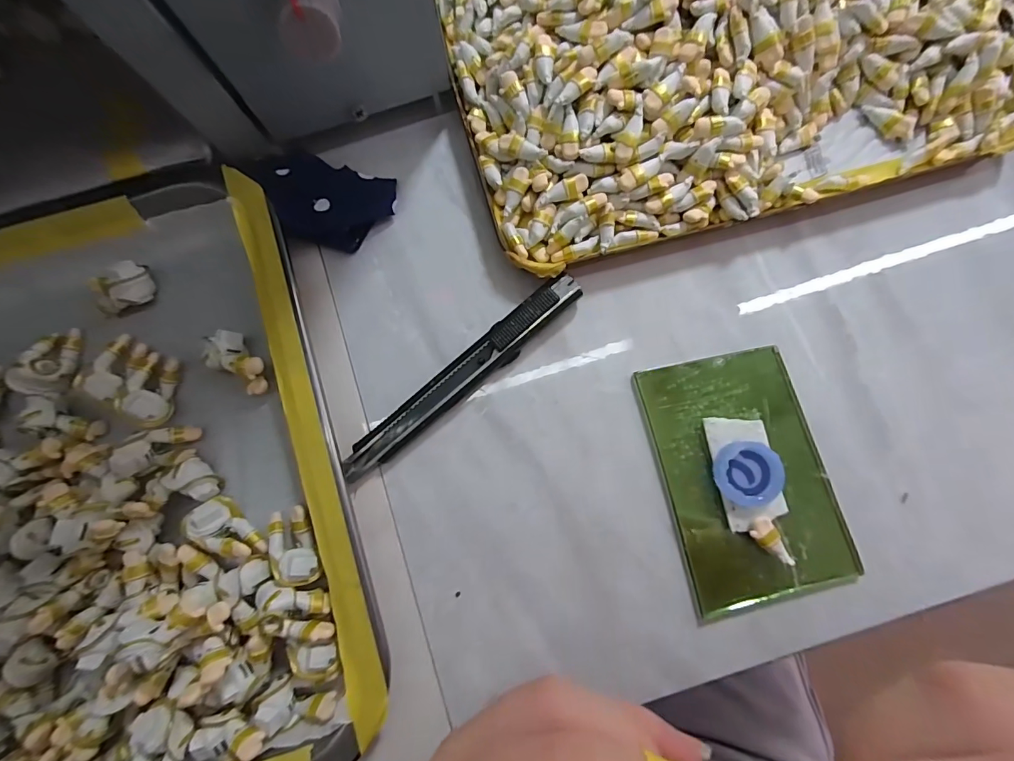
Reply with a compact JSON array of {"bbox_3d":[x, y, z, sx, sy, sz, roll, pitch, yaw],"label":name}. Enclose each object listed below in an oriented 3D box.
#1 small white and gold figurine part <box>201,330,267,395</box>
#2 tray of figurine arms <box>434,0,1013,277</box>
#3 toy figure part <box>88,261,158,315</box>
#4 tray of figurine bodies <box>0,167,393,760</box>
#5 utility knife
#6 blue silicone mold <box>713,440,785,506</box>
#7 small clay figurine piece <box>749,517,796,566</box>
[{"bbox_3d":[-0.118,-0.008,0.189,0.030,0.015,0.016,43,86,8],"label":"small white and gold figurine part"},{"bbox_3d":[0.092,-0.169,0.195,0.237,0.042,0.193,-15,81,0],"label":"tray of figurine arms"},{"bbox_3d":[-0.178,-0.042,0.198,0.024,0.018,0.018,-21,82,-1],"label":"toy figure part"},{"bbox_3d":[-0.257,0.079,0.184,0.383,0.037,0.265,-19,81,0],"label":"tray of figurine bodies"},{"bbox_3d":[-0.020,-0.002,0.192,0.130,0.012,0.016,-41,82,-4],"label":"utility knife"},{"bbox_3d":[0.101,0.039,0.179,0.028,0.008,0.026,0,81,3],"label":"blue silicone mold"},{"bbox_3d":[0.109,0.066,0.175,0.010,0.007,0.021,-41,82,-4],"label":"small clay figurine piece"}]

